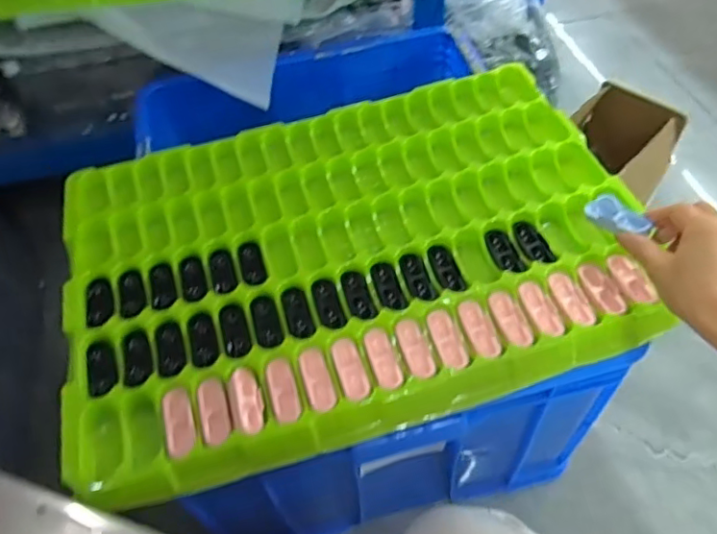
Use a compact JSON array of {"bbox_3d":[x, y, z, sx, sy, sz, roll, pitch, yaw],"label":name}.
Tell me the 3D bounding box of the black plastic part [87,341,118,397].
[{"bbox_3d":[-0.239,0.095,0.534,0.024,0.012,0.056,-17,53,-8],"label":"black plastic part"}]

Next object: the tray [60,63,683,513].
[{"bbox_3d":[-0.007,-0.028,0.612,0.591,0.039,0.416,-16,53,-8],"label":"tray"}]

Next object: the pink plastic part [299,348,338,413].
[{"bbox_3d":[-0.035,0.102,0.508,0.024,0.007,0.065,-16,53,-8],"label":"pink plastic part"}]

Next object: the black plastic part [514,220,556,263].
[{"bbox_3d":[0.181,-0.026,0.592,0.025,0.008,0.057,-19,54,-10],"label":"black plastic part"}]

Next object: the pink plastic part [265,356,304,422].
[{"bbox_3d":[-0.066,0.109,0.507,0.023,0.007,0.060,-15,53,-7],"label":"pink plastic part"}]

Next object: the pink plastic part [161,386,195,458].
[{"bbox_3d":[-0.154,0.134,0.493,0.024,0.007,0.065,-16,53,-8],"label":"pink plastic part"}]

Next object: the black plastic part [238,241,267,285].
[{"bbox_3d":[-0.112,-0.001,0.609,0.025,0.010,0.057,-15,53,-8],"label":"black plastic part"}]

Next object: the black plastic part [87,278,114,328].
[{"bbox_3d":[-0.262,0.036,0.581,0.024,0.008,0.058,-14,53,-6],"label":"black plastic part"}]

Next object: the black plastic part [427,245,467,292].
[{"bbox_3d":[0.089,0.002,0.580,0.022,0.006,0.059,-17,53,-9],"label":"black plastic part"}]

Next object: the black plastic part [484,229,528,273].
[{"bbox_3d":[0.149,-0.014,0.585,0.023,0.009,0.058,-19,54,-10],"label":"black plastic part"}]

